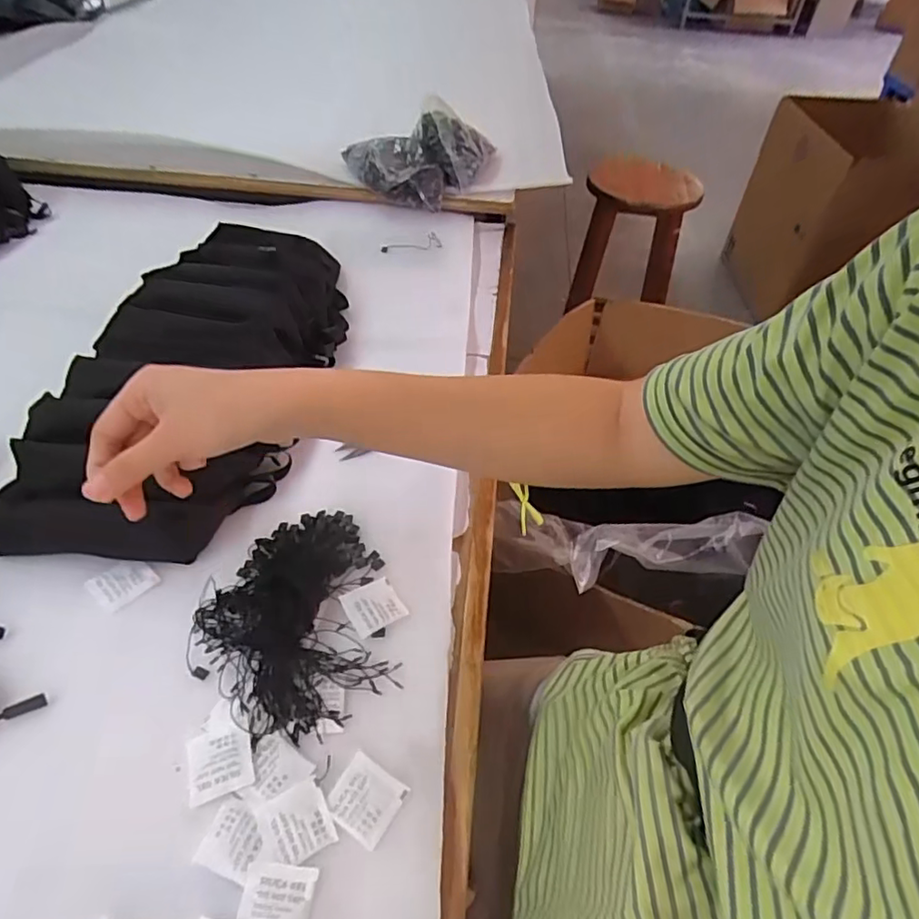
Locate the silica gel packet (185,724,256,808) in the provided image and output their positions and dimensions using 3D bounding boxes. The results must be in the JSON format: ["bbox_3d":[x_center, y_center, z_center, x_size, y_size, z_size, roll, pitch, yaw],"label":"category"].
[{"bbox_3d":[-0.152,0.190,0.372,0.039,0.004,0.041,-14,50,-16],"label":"silica gel packet"}]

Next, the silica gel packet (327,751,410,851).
[{"bbox_3d":[-0.058,0.207,0.360,0.041,0.004,0.039,26,52,20],"label":"silica gel packet"}]

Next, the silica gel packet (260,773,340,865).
[{"bbox_3d":[-0.096,0.214,0.348,0.036,0.004,0.041,-23,53,-22],"label":"silica gel packet"}]

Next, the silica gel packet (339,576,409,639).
[{"bbox_3d":[-0.066,0.111,0.452,0.040,0.004,0.041,-23,53,-22],"label":"silica gel packet"}]

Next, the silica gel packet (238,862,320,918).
[{"bbox_3d":[-0.101,0.244,0.320,0.038,0.004,0.041,5,48,2],"label":"silica gel packet"}]

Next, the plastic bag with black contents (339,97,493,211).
[{"bbox_3d":[-0.057,-0.451,0.886,0.228,0.123,0.144,-4,48,-7],"label":"plastic bag with black contents"}]

